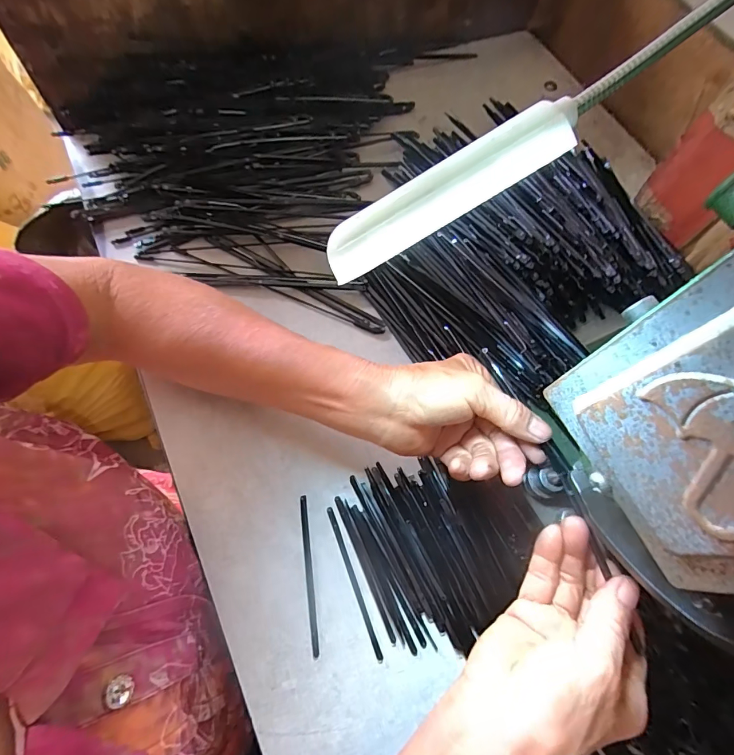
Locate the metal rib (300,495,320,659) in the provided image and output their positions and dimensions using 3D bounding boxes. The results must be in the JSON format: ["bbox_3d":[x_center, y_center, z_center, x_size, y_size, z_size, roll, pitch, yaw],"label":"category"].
[{"bbox_3d":[-0.040,0.134,0.283,0.005,0.004,0.100,-7,69,-5],"label":"metal rib"}]

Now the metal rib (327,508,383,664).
[{"bbox_3d":[-0.009,0.141,0.284,0.004,0.004,0.101,-19,70,-10],"label":"metal rib"}]

